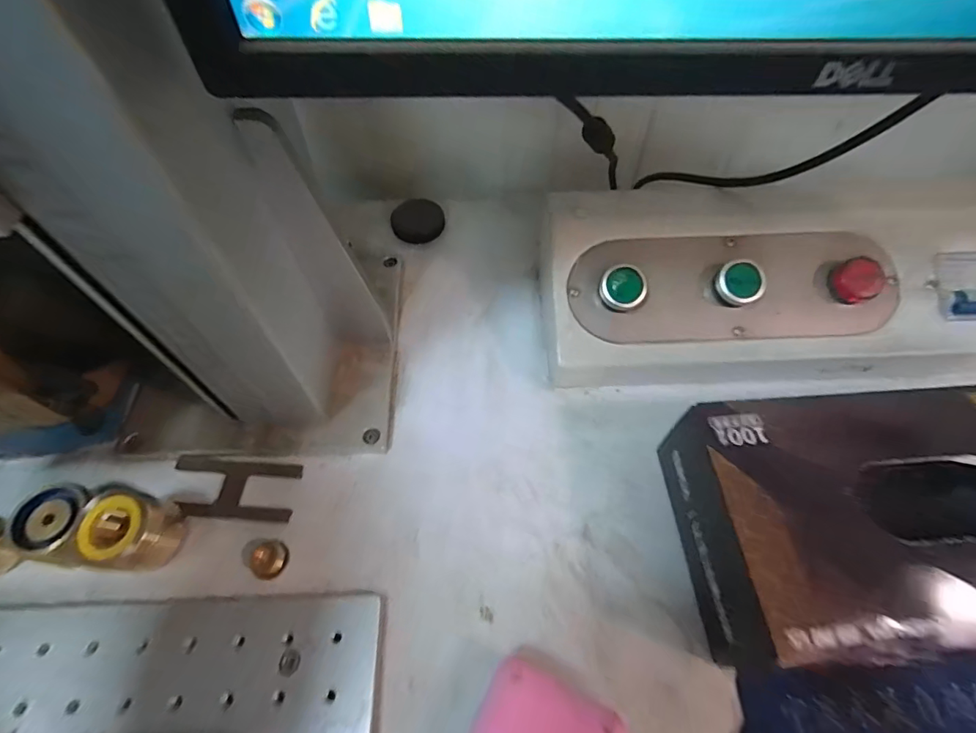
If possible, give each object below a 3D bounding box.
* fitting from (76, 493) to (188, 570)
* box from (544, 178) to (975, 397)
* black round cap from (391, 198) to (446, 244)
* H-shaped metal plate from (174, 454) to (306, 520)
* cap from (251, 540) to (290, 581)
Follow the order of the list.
[{"bbox_3d":[-0.194,0.094,0.269,0.035,0.038,0.035,7,60,5],"label":"fitting"},{"bbox_3d":[0.196,-0.053,0.328,0.310,0.074,0.126,-1,59,0],"label":"box"},{"bbox_3d":[-0.060,-0.125,0.412,0.043,0.015,0.036,-2,59,0],"label":"black round cap"},{"bbox_3d":[-0.158,0.074,0.299,0.077,0.005,0.036,4,59,3],"label":"H-shaped metal plate"},{"bbox_3d":[-0.125,0.110,0.276,0.021,0.008,0.020,0,59,1],"label":"cap"}]

